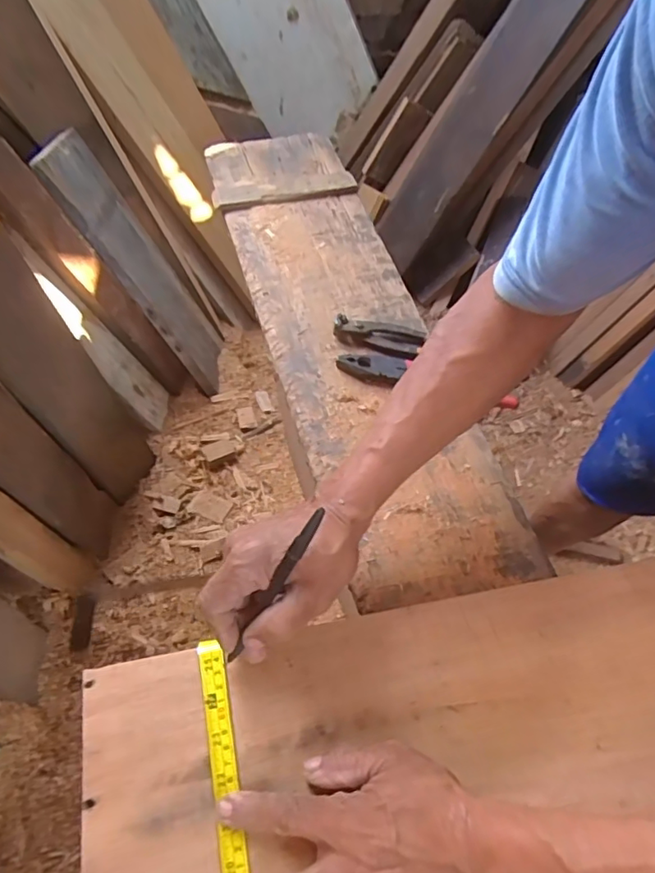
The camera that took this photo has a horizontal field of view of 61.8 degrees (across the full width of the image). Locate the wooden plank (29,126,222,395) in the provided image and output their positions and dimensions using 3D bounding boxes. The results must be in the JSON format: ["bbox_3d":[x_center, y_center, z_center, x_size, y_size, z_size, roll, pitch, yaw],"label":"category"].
[{"bbox_3d":[-0.326,-0.295,1.004,0.024,0.489,0.139,-6,51,22],"label":"wooden plank"}]

